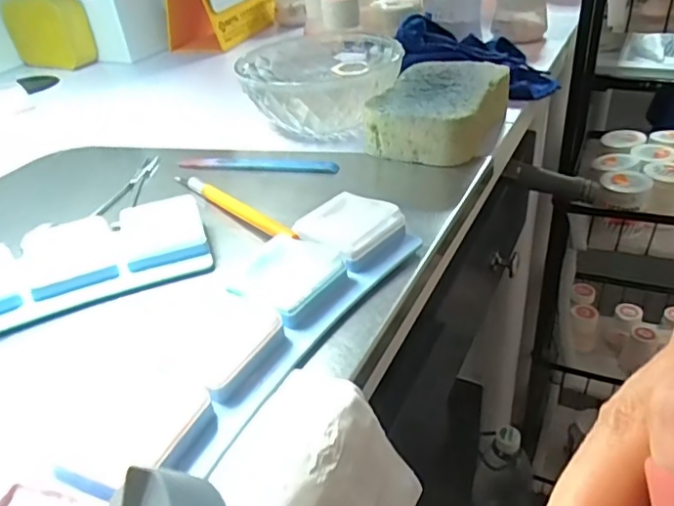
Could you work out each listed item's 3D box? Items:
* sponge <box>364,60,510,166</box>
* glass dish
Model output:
[{"bbox_3d":[0.075,-0.100,0.399,0.078,0.036,0.111,12,39,24],"label":"sponge"},{"bbox_3d":[-0.011,-0.122,0.426,0.113,0.050,0.117,-4,35,3],"label":"glass dish"}]

